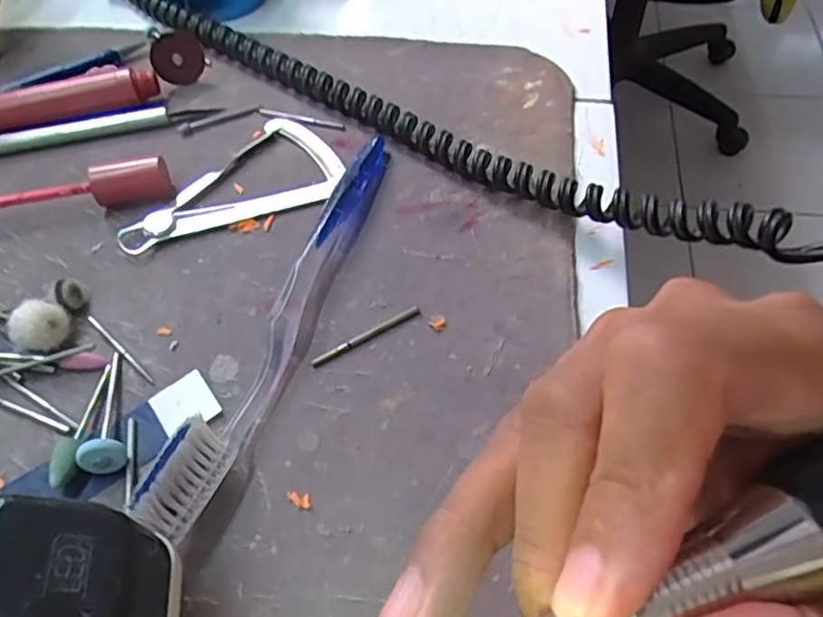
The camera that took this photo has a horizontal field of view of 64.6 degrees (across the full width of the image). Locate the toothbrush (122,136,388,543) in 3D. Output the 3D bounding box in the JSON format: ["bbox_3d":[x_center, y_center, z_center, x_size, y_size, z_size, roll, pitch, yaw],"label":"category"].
[{"bbox_3d":[-0.043,-0.006,0.237,0.015,0.022,0.180,15,56,12],"label":"toothbrush"}]

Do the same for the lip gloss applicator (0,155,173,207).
[{"bbox_3d":[-0.152,-0.047,0.274,0.097,0.019,0.014,-13,55,-7],"label":"lip gloss applicator"}]

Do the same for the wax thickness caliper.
[{"bbox_3d":[-0.081,-0.058,0.288,0.097,0.005,0.056,-18,56,-11],"label":"wax thickness caliper"}]

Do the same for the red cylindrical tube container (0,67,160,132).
[{"bbox_3d":[-0.167,-0.098,0.314,0.086,0.017,0.018,-11,55,-6],"label":"red cylindrical tube container"}]

